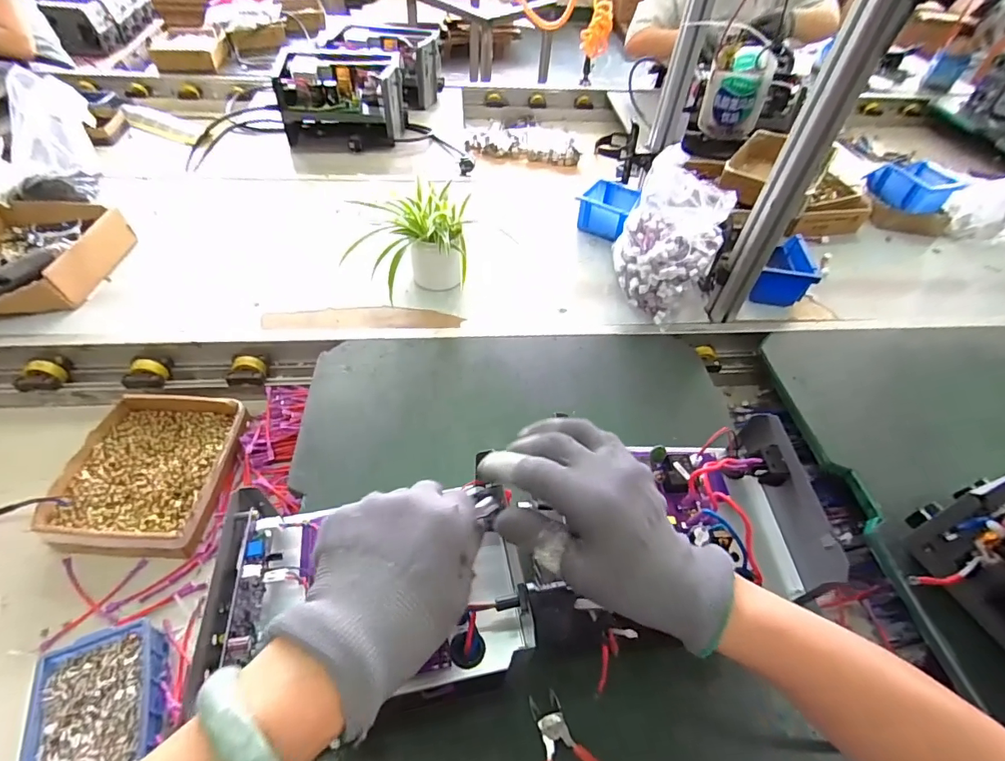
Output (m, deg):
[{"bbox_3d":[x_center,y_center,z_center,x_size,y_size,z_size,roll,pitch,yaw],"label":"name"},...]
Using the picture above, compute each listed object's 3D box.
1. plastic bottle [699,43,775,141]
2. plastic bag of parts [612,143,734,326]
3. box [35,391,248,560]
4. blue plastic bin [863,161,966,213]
[{"bbox_3d":[0.258,-0.315,0.524,0.066,0.074,0.060,18,51,12],"label":"plastic bottle"},{"bbox_3d":[0.274,-0.221,0.783,0.160,0.198,0.160,22,52,15],"label":"plastic bag of parts"},{"bbox_3d":[-0.477,0.117,0.647,0.208,0.039,0.225,0,50,-4],"label":"box"},{"bbox_3d":[0.895,-0.429,1.039,0.105,0.080,0.143,-2,50,-5],"label":"blue plastic bin"}]

